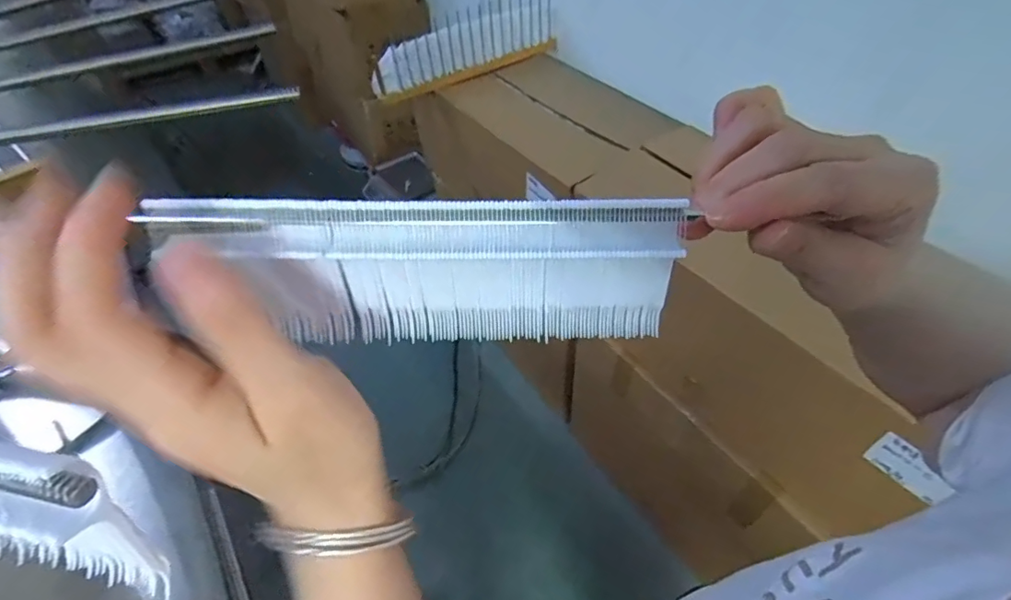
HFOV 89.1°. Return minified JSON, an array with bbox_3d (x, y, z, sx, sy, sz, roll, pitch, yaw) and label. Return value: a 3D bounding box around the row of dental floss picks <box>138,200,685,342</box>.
[{"bbox_3d":[-0.028,-0.010,0.223,0.194,0.077,0.011,2,48,-1],"label":"row of dental floss picks"}]

